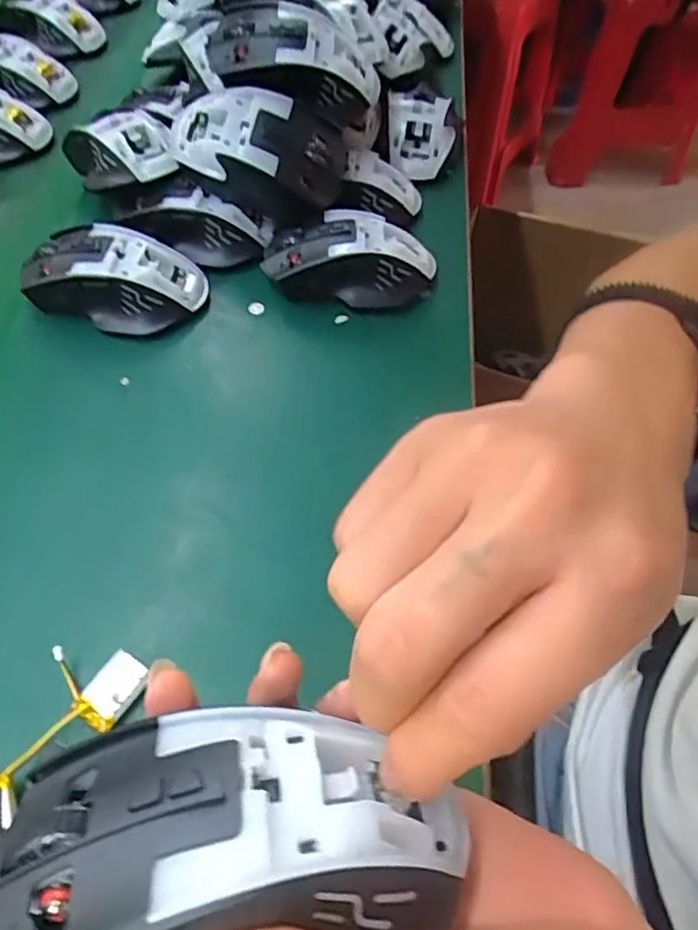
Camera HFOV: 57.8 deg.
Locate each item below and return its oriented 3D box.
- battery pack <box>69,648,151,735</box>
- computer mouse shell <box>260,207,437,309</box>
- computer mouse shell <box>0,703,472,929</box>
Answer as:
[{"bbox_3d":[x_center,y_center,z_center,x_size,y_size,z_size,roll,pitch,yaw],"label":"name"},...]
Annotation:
[{"bbox_3d":[-0.106,0.101,0.285,0.022,0.004,0.032,27,59,15],"label":"battery pack"},{"bbox_3d":[0.001,-0.141,0.432,0.116,0.039,0.062,5,56,0],"label":"computer mouse shell"},{"bbox_3d":[-0.029,0.091,0.148,0.108,0.038,0.069,10,25,-3],"label":"computer mouse shell"}]

